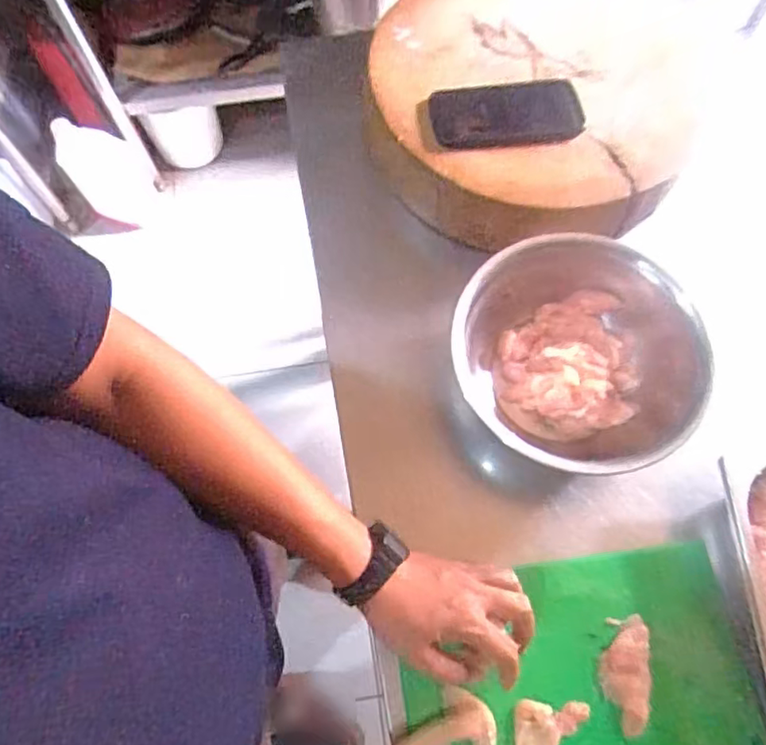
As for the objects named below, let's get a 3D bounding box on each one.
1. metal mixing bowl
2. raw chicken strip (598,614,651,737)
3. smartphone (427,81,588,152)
[{"bbox_3d":[0.182,-0.014,0.588,0.205,0.138,0.236,-32,72,-11],"label":"metal mixing bowl"},{"bbox_3d":[0.211,0.264,0.524,0.038,0.023,0.094,10,69,5],"label":"raw chicken strip"},{"bbox_3d":[0.135,-0.284,0.657,0.165,0.011,0.074,-6,69,-2],"label":"smartphone"}]

